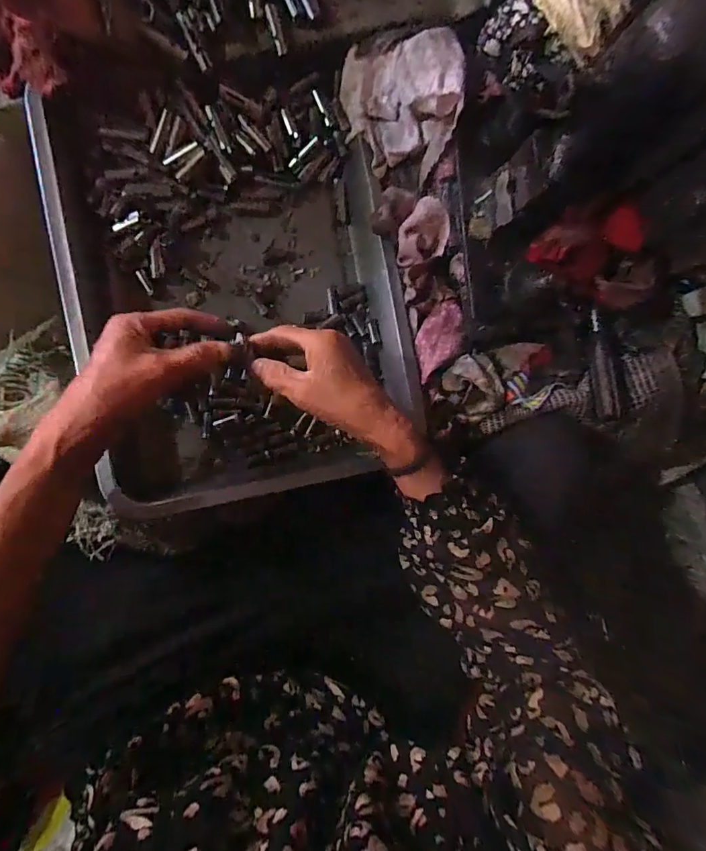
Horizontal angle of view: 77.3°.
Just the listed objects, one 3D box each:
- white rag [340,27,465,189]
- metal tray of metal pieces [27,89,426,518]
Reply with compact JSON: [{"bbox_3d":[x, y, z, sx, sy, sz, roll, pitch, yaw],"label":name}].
[{"bbox_3d":[0.040,-0.282,0.383,0.093,0.064,0.102,2,91,-8],"label":"white rag"},{"bbox_3d":[-0.094,-0.110,0.403,0.278,0.065,0.343,-11,93,-8],"label":"metal tray of metal pieces"}]

